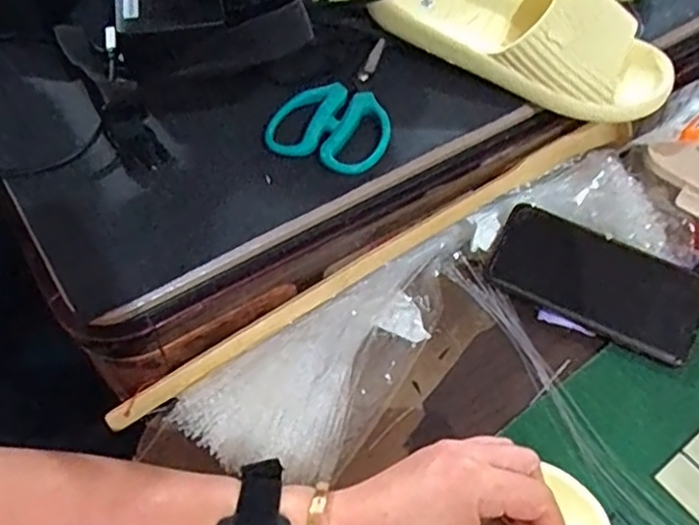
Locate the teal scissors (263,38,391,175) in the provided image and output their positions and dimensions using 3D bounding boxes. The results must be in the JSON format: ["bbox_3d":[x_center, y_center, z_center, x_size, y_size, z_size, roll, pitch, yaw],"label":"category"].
[{"bbox_3d":[-0.001,-0.120,0.460,0.082,0.009,0.138,19,55,12],"label":"teal scissors"}]

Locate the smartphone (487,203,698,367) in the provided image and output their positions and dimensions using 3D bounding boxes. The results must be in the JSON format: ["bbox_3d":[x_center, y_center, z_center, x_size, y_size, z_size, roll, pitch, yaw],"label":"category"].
[{"bbox_3d":[0.190,0.014,0.478,0.155,0.007,0.076,25,74,16],"label":"smartphone"}]

